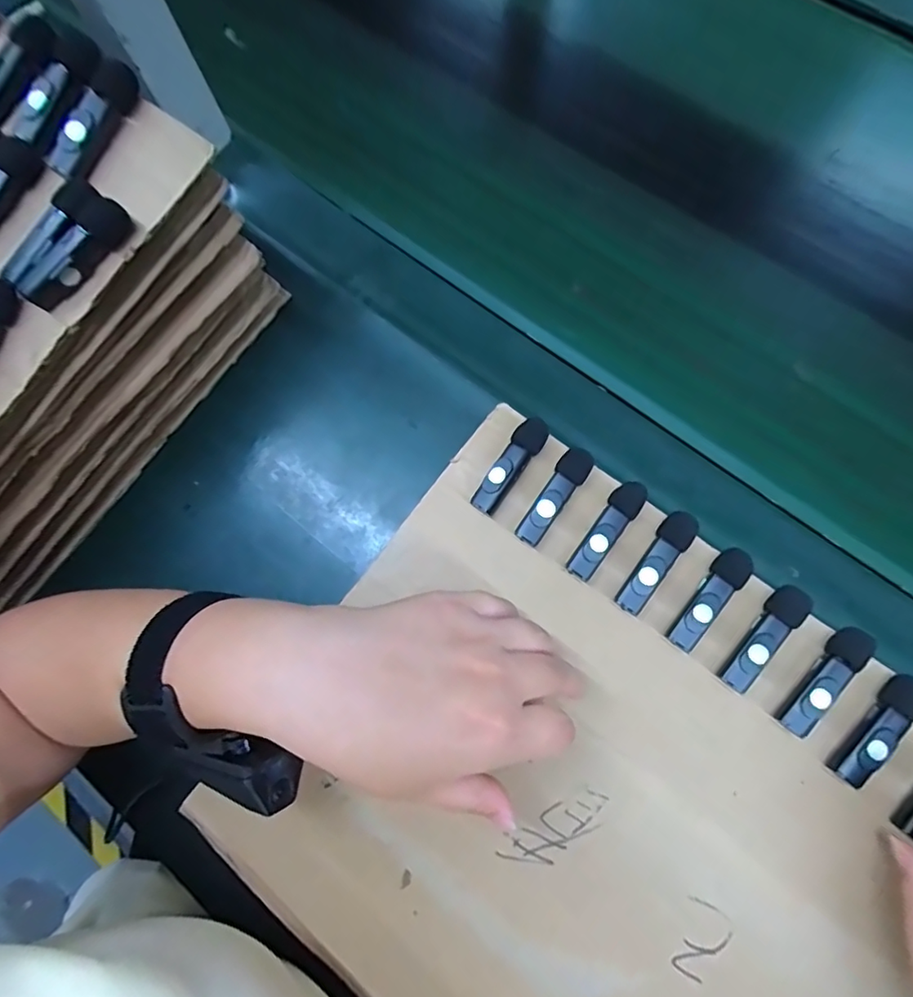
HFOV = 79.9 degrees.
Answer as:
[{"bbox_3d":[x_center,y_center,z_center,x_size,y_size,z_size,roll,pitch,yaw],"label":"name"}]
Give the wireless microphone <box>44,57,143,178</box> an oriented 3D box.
[{"bbox_3d":[-0.188,-0.199,0.284,0.021,0.021,0.067,23,76,9],"label":"wireless microphone"}]

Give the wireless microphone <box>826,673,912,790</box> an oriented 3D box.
[{"bbox_3d":[0.221,0.121,0.284,0.017,0.017,0.063,38,80,12],"label":"wireless microphone"}]

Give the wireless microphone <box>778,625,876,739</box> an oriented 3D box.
[{"bbox_3d":[0.197,0.097,0.292,0.017,0.018,0.063,38,80,12],"label":"wireless microphone"}]

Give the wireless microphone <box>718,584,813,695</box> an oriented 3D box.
[{"bbox_3d":[0.168,0.076,0.299,0.018,0.019,0.063,39,80,12],"label":"wireless microphone"}]

